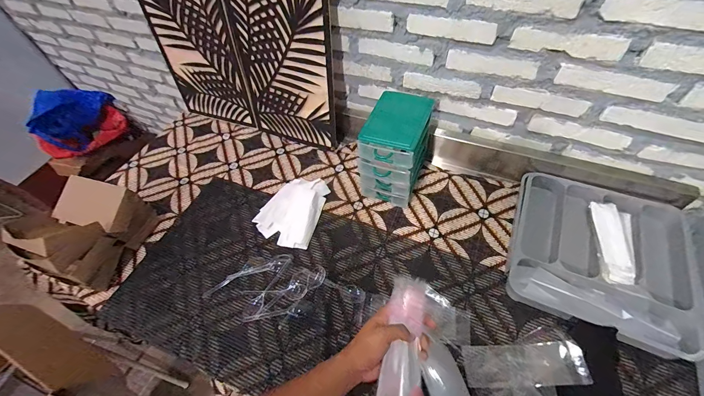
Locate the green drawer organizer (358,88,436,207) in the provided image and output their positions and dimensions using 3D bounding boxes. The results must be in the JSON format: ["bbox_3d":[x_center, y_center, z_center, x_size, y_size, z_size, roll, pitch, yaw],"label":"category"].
[{"bbox_3d":[0.110,-0.119,0.778,0.136,0.209,0.189,17,57,17],"label":"green drawer organizer"}]

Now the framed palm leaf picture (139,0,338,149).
[{"bbox_3d":[-0.321,-0.436,0.809,0.580,0.566,0.047,17,50,16],"label":"framed palm leaf picture"}]

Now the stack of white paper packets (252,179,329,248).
[{"bbox_3d":[-0.158,0.028,0.799,0.149,0.030,0.199,12,55,13],"label":"stack of white paper packets"}]

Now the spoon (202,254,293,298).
[{"bbox_3d":[-0.241,0.180,0.703,0.209,0.008,0.036,-22,55,-12],"label":"spoon"}]

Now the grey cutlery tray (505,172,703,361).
[{"bbox_3d":[0.537,0.116,0.658,0.324,0.068,0.344,18,57,17],"label":"grey cutlery tray"}]

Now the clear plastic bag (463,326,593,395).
[{"bbox_3d":[0.317,0.316,0.544,0.198,0.036,0.122,-12,53,-4],"label":"clear plastic bag"}]

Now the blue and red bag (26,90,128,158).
[{"bbox_3d":[-1.255,-0.354,1.362,0.203,0.286,0.346,32,63,24],"label":"blue and red bag"}]

